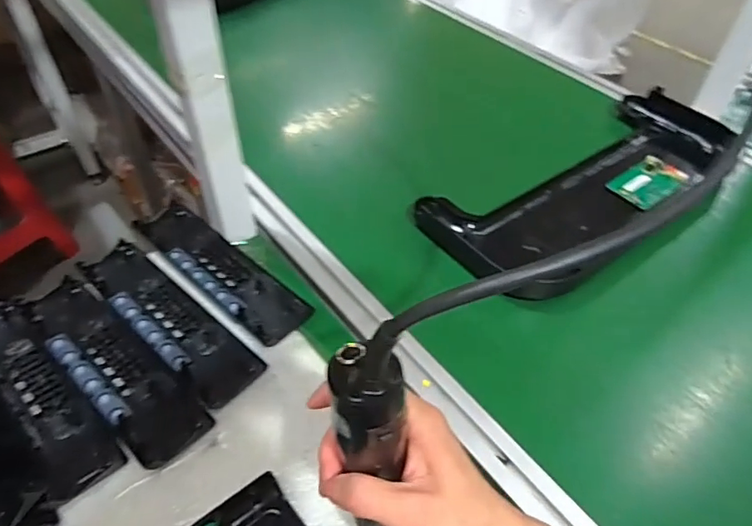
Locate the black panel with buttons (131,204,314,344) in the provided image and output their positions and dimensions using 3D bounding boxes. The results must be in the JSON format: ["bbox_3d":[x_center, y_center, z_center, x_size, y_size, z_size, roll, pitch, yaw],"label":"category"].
[{"bbox_3d":[-0.175,0.005,0.579,0.243,0.014,0.070,34,55,27],"label":"black panel with buttons"}]

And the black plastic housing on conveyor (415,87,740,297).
[{"bbox_3d":[0.307,-0.105,0.712,0.506,0.053,0.197,-30,54,-26],"label":"black plastic housing on conveyor"}]

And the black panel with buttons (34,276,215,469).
[{"bbox_3d":[-0.249,0.094,0.493,0.238,0.015,0.069,34,54,26],"label":"black panel with buttons"}]

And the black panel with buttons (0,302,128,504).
[{"bbox_3d":[-0.306,0.109,0.470,0.057,0.017,0.237,-34,56,-29],"label":"black panel with buttons"}]

